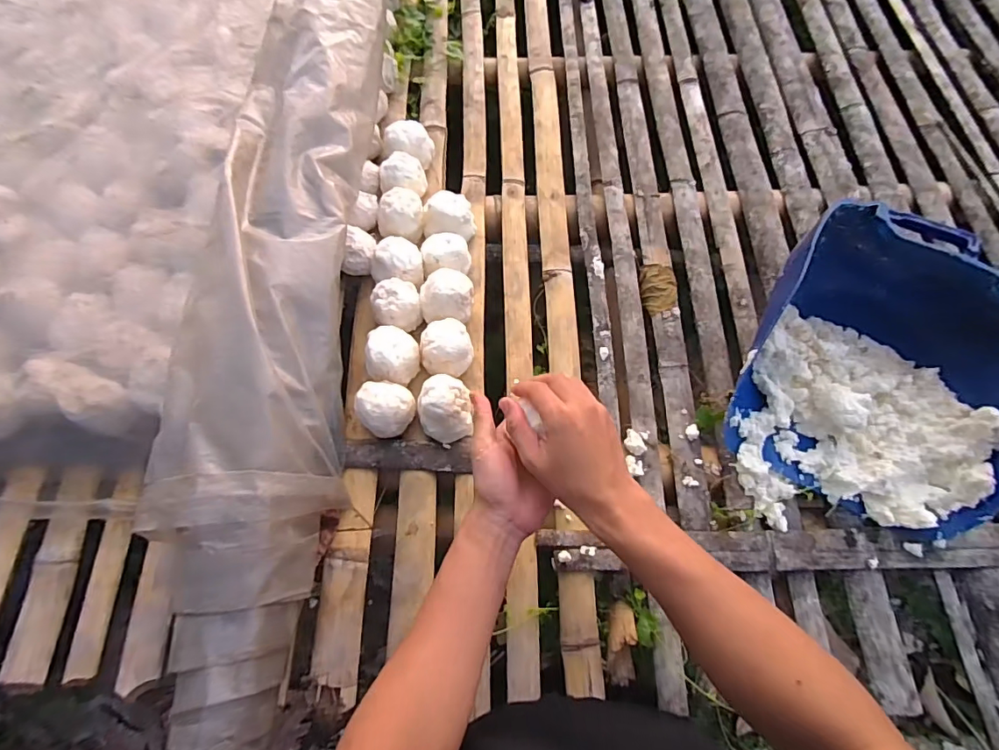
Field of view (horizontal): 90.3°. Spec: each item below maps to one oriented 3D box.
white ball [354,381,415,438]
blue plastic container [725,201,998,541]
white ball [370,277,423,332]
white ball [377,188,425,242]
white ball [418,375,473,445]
[{"bbox_3d":[-0.142,0.043,0.623,0.063,0.065,0.063,0,67,1],"label":"white ball"},{"bbox_3d":[0.465,-0.002,0.606,0.294,0.137,0.353,26,70,11],"label":"blue plastic container"},{"bbox_3d":[-0.140,-0.096,0.680,0.062,0.048,0.062,0,67,1],"label":"white ball"},{"bbox_3d":[-0.148,-0.241,0.745,0.066,0.051,0.065,0,67,1],"label":"white ball"},{"bbox_3d":[-0.070,0.041,0.623,0.065,0.062,0.075,5,67,3],"label":"white ball"}]

